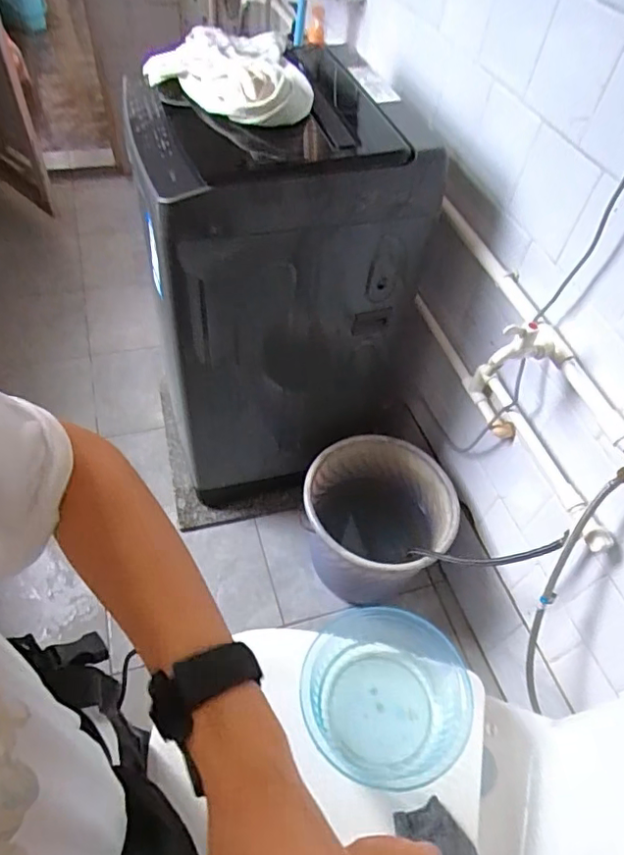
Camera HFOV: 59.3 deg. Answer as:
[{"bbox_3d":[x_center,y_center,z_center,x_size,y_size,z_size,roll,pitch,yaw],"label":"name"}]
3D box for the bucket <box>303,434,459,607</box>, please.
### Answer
[{"bbox_3d":[0.146,0.245,1.326,0.327,0.319,0.318,3,51,-4],"label":"bucket"}]

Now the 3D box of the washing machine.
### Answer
[{"bbox_3d":[-0.103,-0.311,1.329,0.512,0.919,0.560,-11,53,-15],"label":"washing machine"}]

